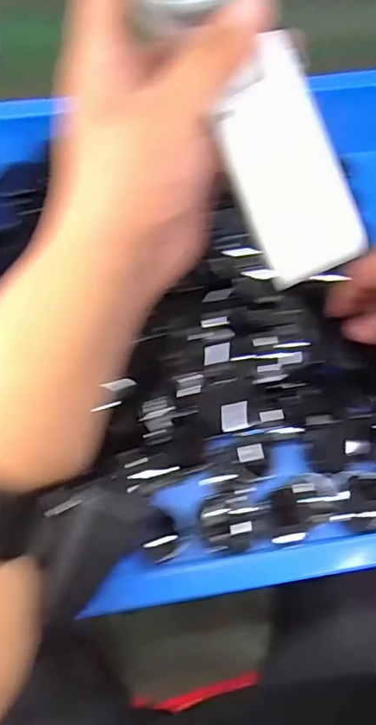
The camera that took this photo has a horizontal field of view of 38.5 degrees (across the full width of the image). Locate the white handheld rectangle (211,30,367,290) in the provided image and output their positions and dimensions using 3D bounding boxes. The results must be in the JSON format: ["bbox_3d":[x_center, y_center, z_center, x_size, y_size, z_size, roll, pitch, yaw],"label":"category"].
[{"bbox_3d":[0.043,-0.087,0.239,0.045,0.015,0.099,-18,97,1],"label":"white handheld rectangle"}]

